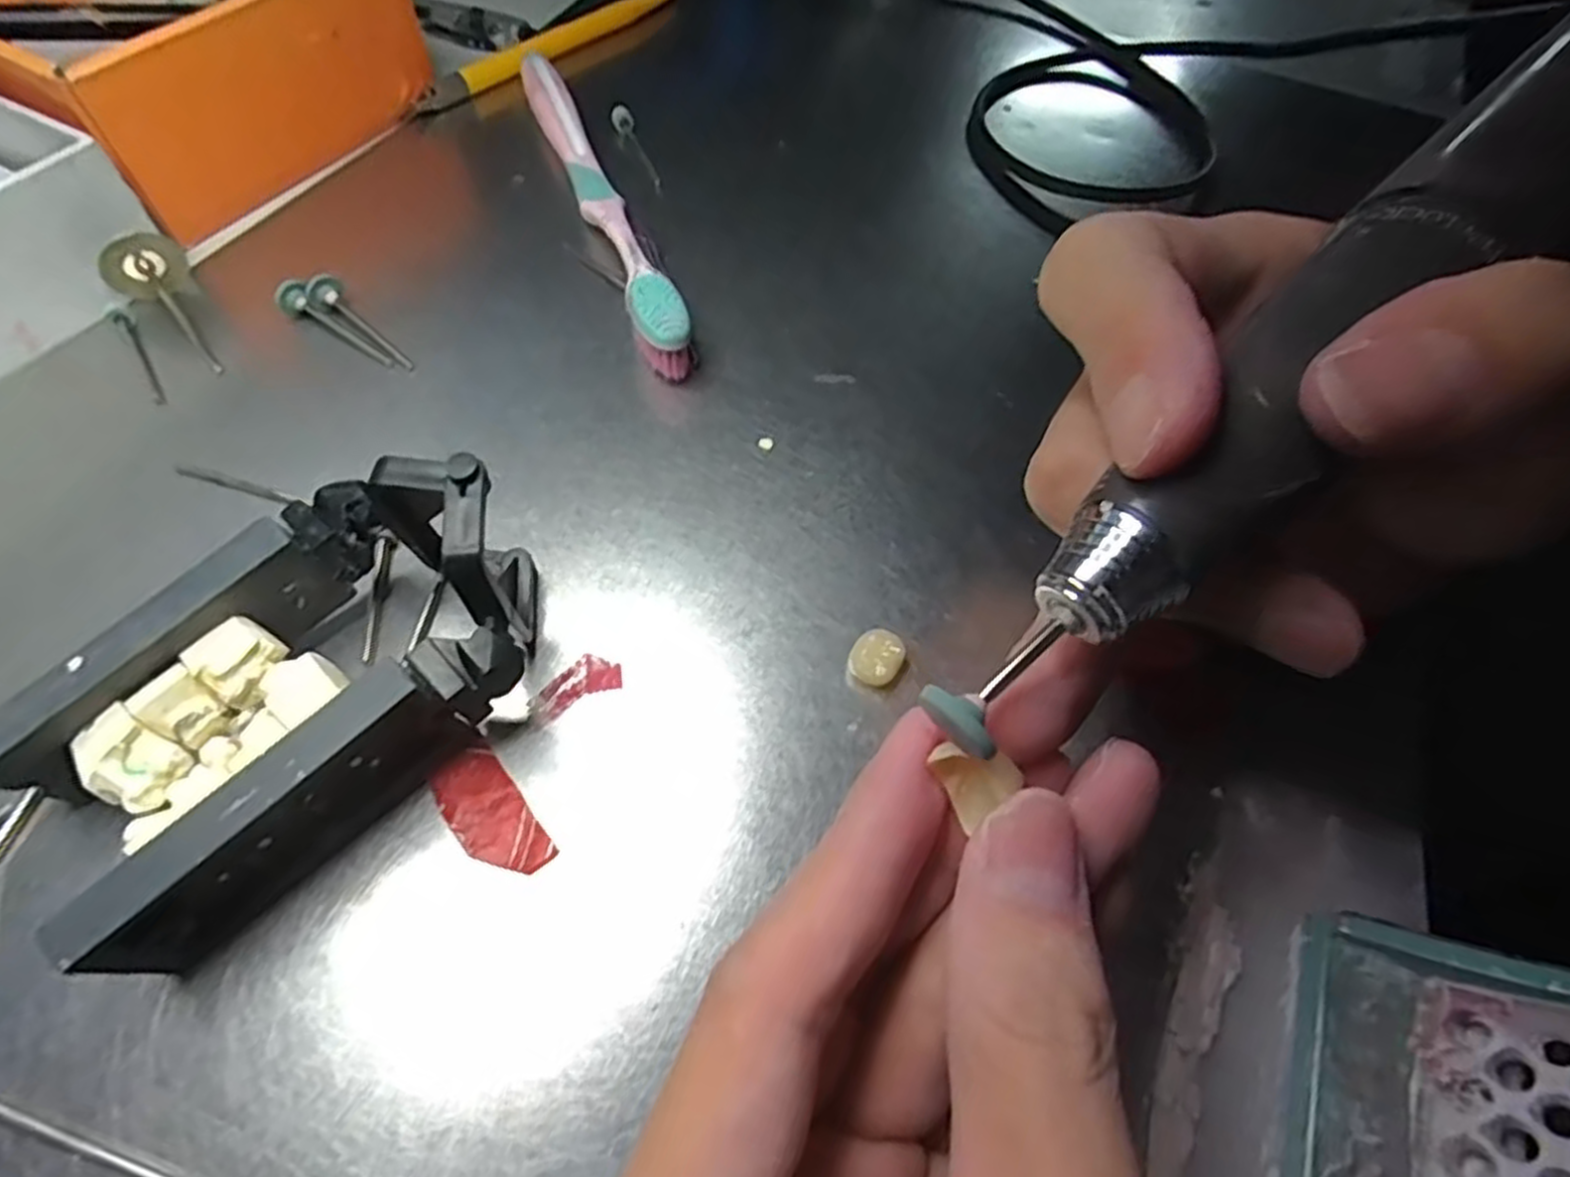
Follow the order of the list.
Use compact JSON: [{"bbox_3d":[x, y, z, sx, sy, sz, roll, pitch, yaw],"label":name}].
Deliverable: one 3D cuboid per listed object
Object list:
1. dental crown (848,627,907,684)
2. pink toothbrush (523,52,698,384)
[{"bbox_3d":[0.020,0.016,0.174,0.011,0.006,0.013,27,61,14],"label":"dental crown"},{"bbox_3d":[-0.063,-0.131,0.254,0.015,0.017,0.176,-18,60,-13],"label":"pink toothbrush"}]

